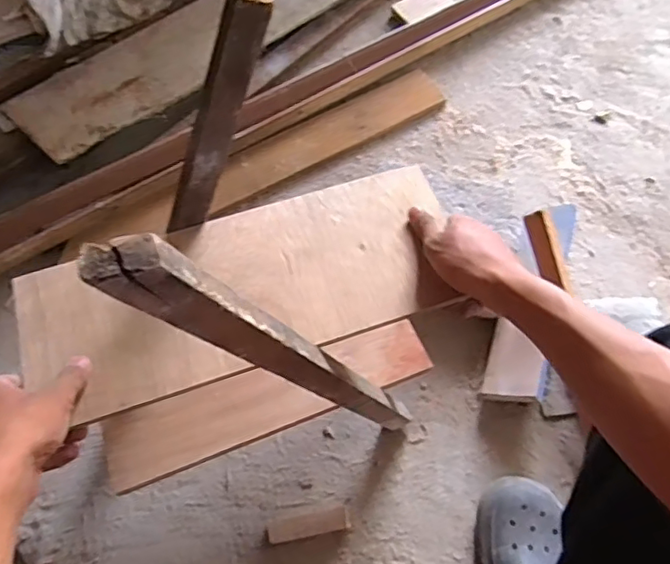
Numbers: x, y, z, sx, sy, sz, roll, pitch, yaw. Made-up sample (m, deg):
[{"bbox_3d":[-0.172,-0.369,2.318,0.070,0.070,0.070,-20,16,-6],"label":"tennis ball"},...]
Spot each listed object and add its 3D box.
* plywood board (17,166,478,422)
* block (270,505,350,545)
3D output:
[{"bbox_3d":[-0.078,0.001,0.526,0.387,0.012,0.154,-17,63,-10],"label":"plywood board"},{"bbox_3d":[-0.032,0.307,0.736,0.101,0.028,0.027,-12,66,-6],"label":"block"}]

